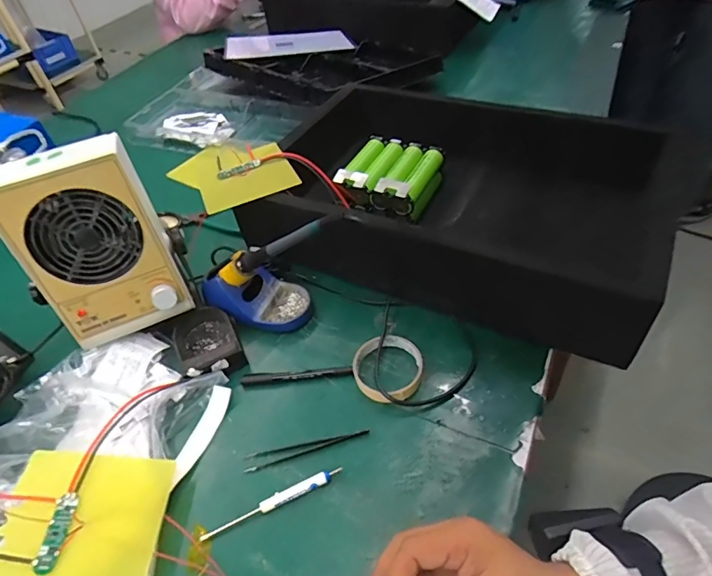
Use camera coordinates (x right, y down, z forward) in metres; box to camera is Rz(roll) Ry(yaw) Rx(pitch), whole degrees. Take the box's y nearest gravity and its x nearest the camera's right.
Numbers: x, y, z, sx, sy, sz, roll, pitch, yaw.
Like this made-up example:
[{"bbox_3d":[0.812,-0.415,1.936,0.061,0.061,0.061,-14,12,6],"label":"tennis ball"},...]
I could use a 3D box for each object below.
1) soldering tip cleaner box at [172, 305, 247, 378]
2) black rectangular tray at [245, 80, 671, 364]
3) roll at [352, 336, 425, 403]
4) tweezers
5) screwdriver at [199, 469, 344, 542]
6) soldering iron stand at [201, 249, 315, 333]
[{"bbox_3d":[-0.191,0.070,0.605,0.074,0.035,0.113,-29,50,-18],"label":"soldering tip cleaner box"},{"bbox_3d":[0.136,-0.135,0.691,0.541,0.130,0.340,19,53,23],"label":"black rectangular tray"},{"bbox_3d":[0.038,0.095,0.557,0.084,0.014,0.084,-4,47,4],"label":"roll"},{"bbox_3d":[-0.054,0.178,0.511,0.135,0.008,0.021,-10,47,-2],"label":"tweezers"},{"bbox_3d":[-0.083,0.214,0.470,0.146,0.010,0.013,-20,48,-11],"label":"screwdriver"},{"bbox_3d":[-0.135,-0.003,0.633,0.147,0.081,0.087,15,51,20],"label":"soldering iron stand"}]

